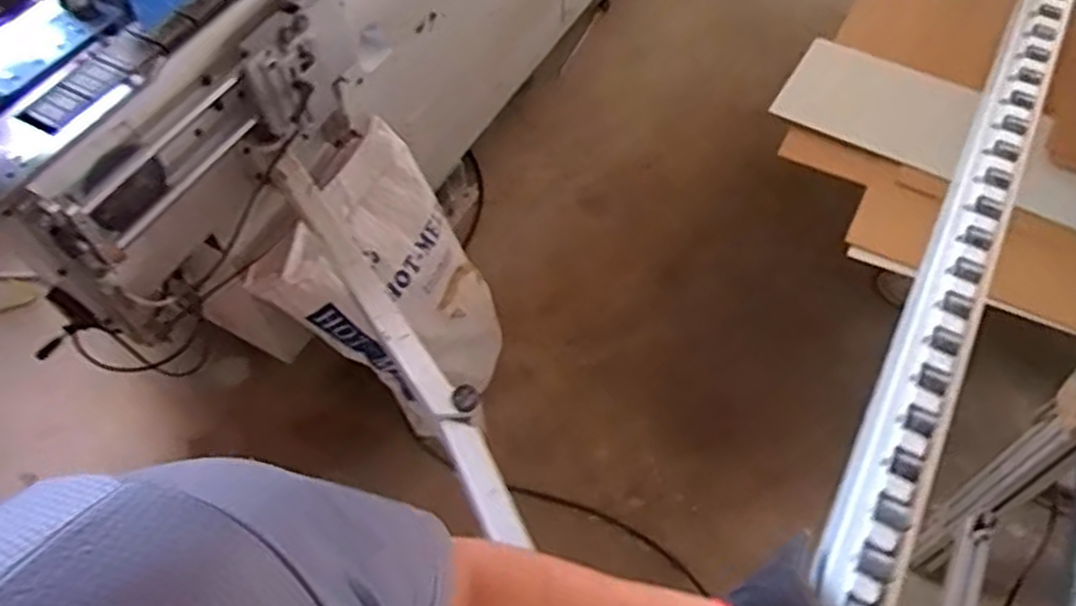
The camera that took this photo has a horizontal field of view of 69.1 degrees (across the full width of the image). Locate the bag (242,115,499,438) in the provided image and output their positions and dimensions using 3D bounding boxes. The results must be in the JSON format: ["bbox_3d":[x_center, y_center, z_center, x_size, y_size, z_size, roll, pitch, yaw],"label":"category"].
[{"bbox_3d":[-0.277,-0.031,1.620,0.203,0.577,0.412,12,61,52],"label":"bag"}]

